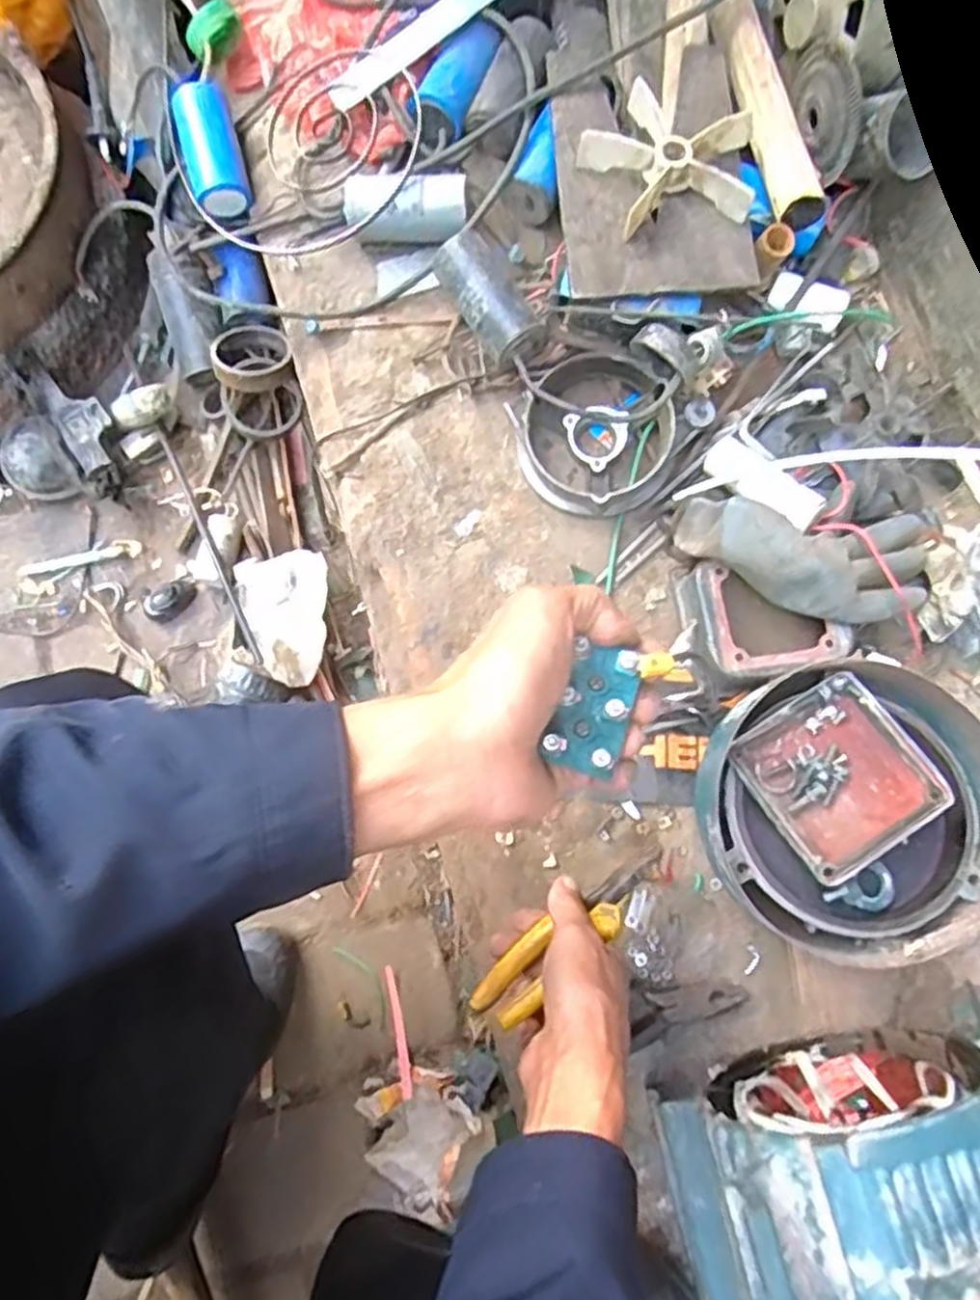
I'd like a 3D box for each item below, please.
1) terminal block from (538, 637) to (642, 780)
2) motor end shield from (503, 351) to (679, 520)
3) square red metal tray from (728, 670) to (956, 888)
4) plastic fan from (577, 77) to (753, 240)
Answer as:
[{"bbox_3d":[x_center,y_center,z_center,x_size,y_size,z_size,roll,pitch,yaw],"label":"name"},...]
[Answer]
[{"bbox_3d":[0.048,0.027,0.335,0.036,0.017,0.056,18,86,-2],"label":"terminal block"},{"bbox_3d":[0.085,-0.175,0.622,0.119,0.048,0.124,0,76,-1],"label":"motor end shield"},{"bbox_3d":[0.234,0.084,0.515,0.108,0.022,0.108,-32,79,-9],"label":"square red metal tray"},{"bbox_3d":[0.137,-0.381,0.598,0.134,0.028,0.119,8,76,1],"label":"plastic fan"}]

